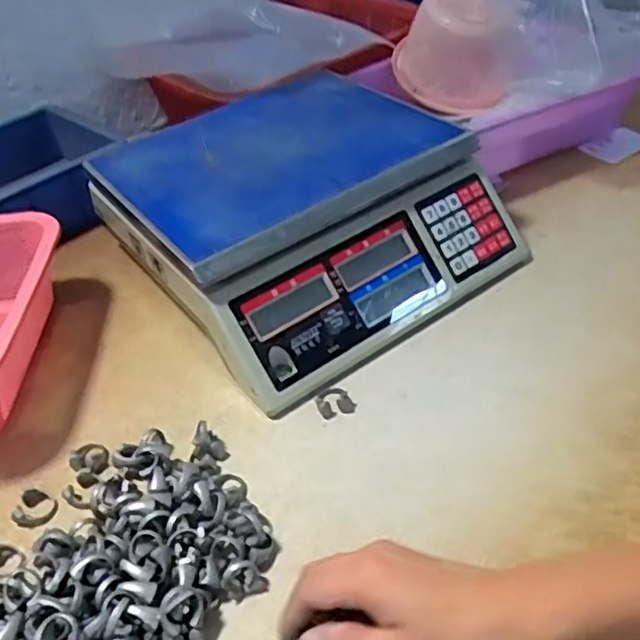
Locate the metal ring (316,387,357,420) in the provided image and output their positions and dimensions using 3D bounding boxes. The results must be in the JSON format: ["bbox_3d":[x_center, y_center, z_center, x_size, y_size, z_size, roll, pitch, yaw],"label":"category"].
[{"bbox_3d":[0.012,0.060,0.485,0.026,0.007,0.022,-11,41,-6],"label":"metal ring"}]

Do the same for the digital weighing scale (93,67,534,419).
[{"bbox_3d":[-0.014,-0.100,0.594,0.285,0.112,0.295,-29,45,-24],"label":"digital weighing scale"}]

